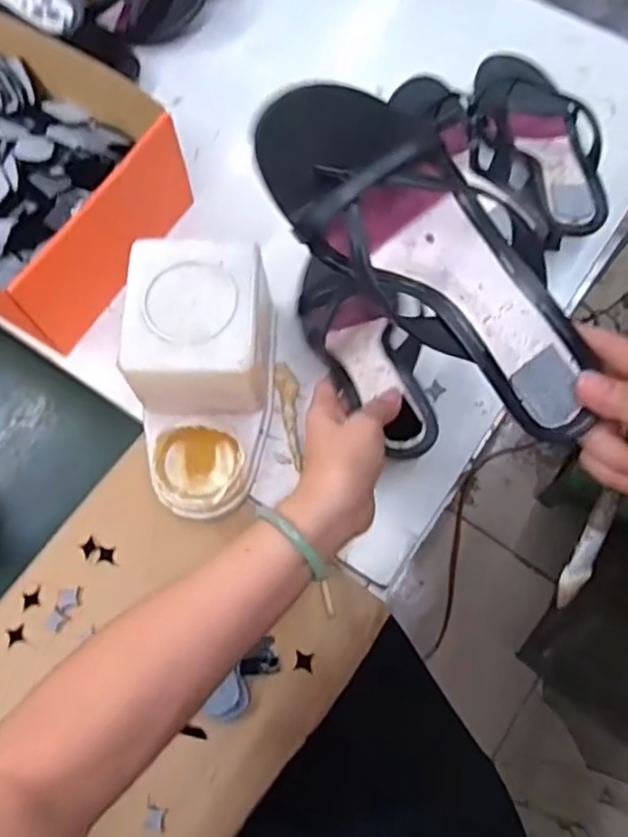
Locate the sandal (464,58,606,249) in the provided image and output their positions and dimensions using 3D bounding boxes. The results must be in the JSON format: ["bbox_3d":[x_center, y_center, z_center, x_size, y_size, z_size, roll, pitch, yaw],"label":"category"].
[{"bbox_3d":[0.201,-0.251,0.602,0.106,0.059,0.224,4,70,3],"label":"sandal"}]

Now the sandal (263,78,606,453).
[{"bbox_3d":[0.071,-0.088,0.368,0.234,0.040,0.087,43,76,-6],"label":"sandal"}]

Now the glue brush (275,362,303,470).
[{"bbox_3d":[-0.018,-0.003,0.545,0.017,0.014,0.086,-9,70,-2],"label":"glue brush"}]

